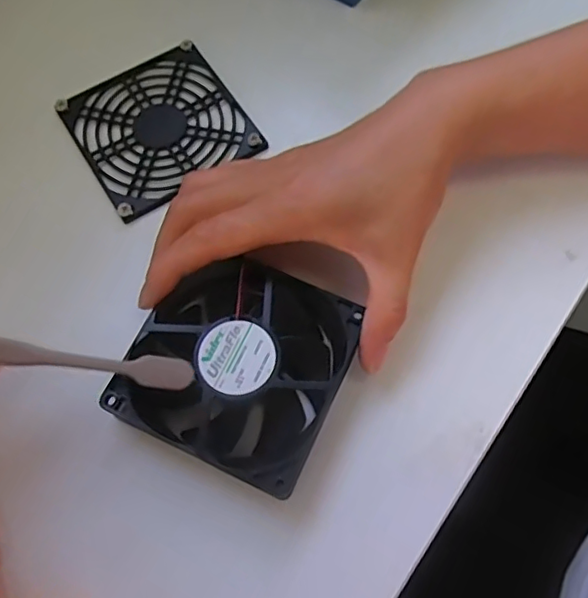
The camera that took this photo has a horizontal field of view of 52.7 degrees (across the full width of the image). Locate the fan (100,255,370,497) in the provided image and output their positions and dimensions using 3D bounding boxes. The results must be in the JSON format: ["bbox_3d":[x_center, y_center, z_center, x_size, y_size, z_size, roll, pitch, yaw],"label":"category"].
[{"bbox_3d":[-0.025,0.030,0.277,0.091,0.022,0.091,24,71,10],"label":"fan"}]

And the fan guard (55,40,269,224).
[{"bbox_3d":[-0.077,-0.101,0.342,0.089,0.004,0.091,-31,71,-11],"label":"fan guard"}]

